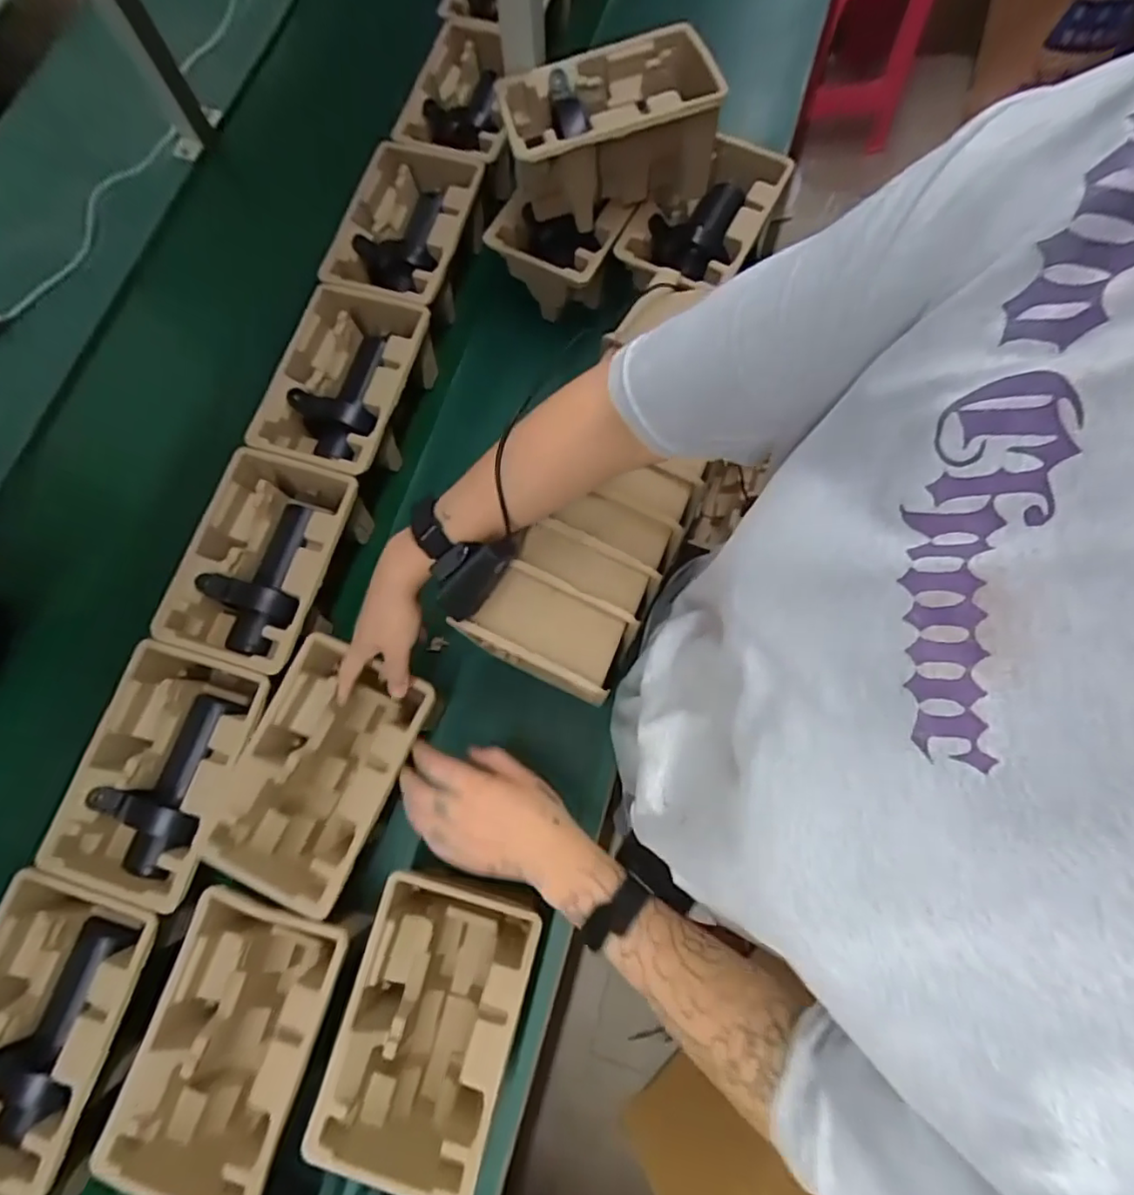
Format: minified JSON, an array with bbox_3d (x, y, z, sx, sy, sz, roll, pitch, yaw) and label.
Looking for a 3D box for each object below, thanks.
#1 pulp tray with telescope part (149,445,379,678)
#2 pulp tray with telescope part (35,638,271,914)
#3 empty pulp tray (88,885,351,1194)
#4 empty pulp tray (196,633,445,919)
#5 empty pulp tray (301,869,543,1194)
[{"bbox_3d":[-0.325,-0.034,0.657,0.148,0.085,0.222,15,75,6],"label":"pulp tray with telescope part"},{"bbox_3d":[-0.398,0.173,0.595,0.146,0.055,0.229,15,75,6],"label":"pulp tray with telescope part"},{"bbox_3d":[-0.290,0.397,0.544,0.136,0.101,0.226,14,75,6],"label":"empty pulp tray"},{"bbox_3d":[-0.235,0.175,0.602,0.144,0.109,0.221,24,76,8],"label":"empty pulp tray"},{"bbox_3d":[-0.118,0.388,0.559,0.147,0.115,0.230,14,75,6],"label":"empty pulp tray"}]

